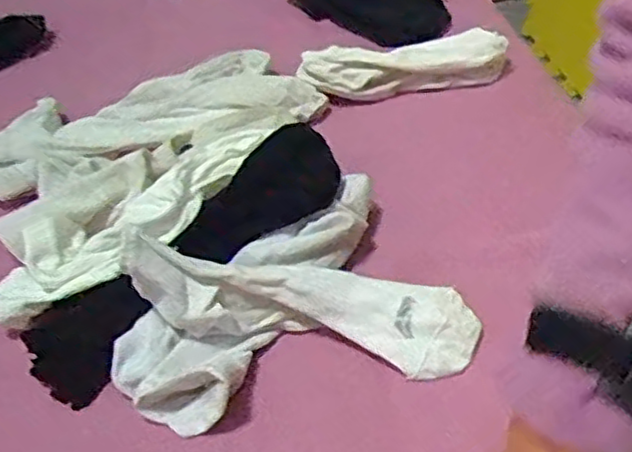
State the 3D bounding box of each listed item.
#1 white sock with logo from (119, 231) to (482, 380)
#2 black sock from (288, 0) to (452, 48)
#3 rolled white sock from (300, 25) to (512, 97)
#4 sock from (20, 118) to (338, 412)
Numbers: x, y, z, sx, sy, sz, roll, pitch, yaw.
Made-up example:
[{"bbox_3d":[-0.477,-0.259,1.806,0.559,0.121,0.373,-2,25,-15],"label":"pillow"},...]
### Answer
[{"bbox_3d":[-0.007,0.050,0.474,0.226,0.073,0.067,4,49,7],"label":"white sock with logo"},{"bbox_3d":[0.065,-0.267,0.863,0.231,0.069,0.043,8,42,-30],"label":"black sock"},{"bbox_3d":[0.080,-0.153,0.677,0.189,0.030,0.055,-10,45,-4],"label":"rolled white sock"},{"bbox_3d":[-0.089,0.019,0.530,0.251,0.026,0.076,-39,56,-11],"label":"sock"}]

